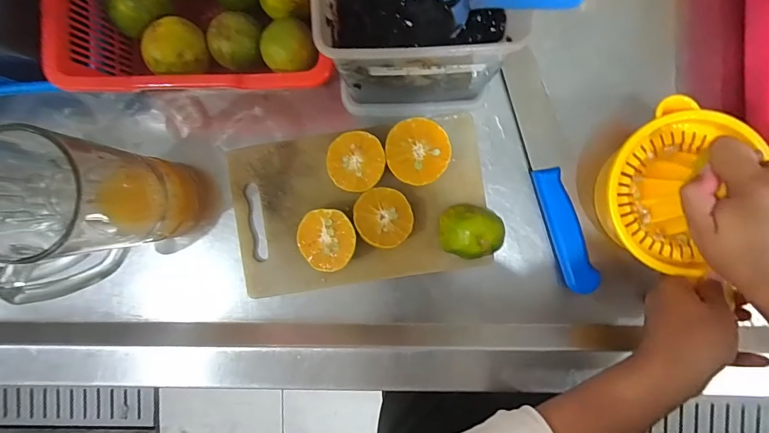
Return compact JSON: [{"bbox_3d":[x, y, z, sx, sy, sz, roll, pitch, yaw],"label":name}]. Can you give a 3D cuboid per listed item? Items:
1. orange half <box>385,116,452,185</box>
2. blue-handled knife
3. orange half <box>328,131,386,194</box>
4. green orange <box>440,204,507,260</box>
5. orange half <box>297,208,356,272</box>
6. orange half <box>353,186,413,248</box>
[{"bbox_3d":[0.031,-0.059,0.370,0.056,0.035,0.058,0,92,3],"label":"orange half"},{"bbox_3d":[0.158,-0.046,0.376,0.036,0.020,0.235,-15,91,3],"label":"blue-handled knife"},{"bbox_3d":[-0.025,-0.050,0.370,0.051,0.030,0.053,0,92,3],"label":"orange half"},{"bbox_3d":[0.081,0.013,0.373,0.058,0.036,0.047,-3,92,3],"label":"green orange"},{"bbox_3d":[-0.049,0.021,0.370,0.057,0.027,0.054,2,90,24],"label":"orange half"},{"bbox_3d":[0.000,0.000,0.371,0.049,0.042,0.053,0,92,3],"label":"orange half"}]

